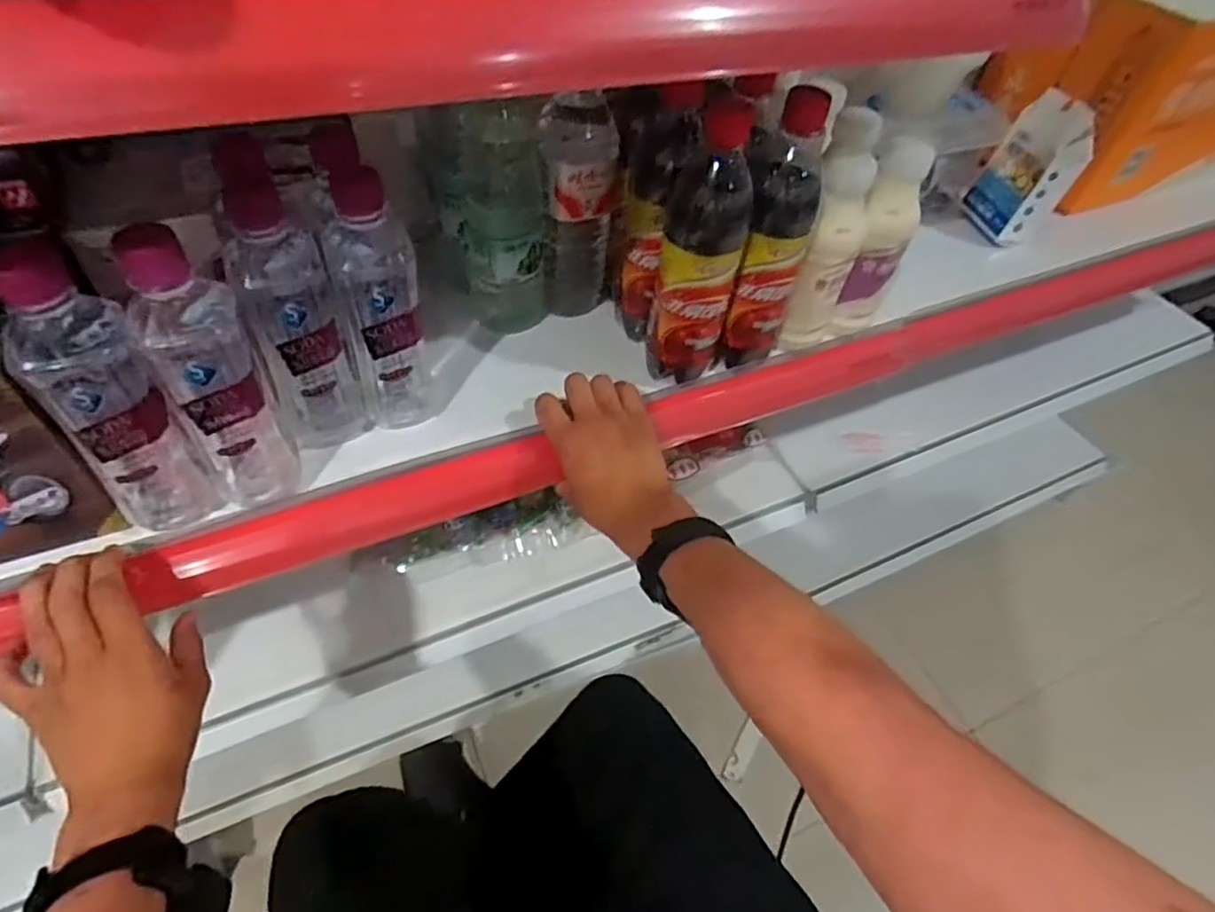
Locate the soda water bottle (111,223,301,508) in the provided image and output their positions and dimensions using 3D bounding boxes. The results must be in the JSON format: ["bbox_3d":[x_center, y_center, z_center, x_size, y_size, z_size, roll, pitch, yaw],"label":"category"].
[{"bbox_3d":[-0.244,-0.045,0.416,0.051,0.195,0.048,-23,57,-23],"label":"soda water bottle"}]

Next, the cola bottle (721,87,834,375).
[{"bbox_3d":[0.129,-0.171,0.532,0.064,0.214,0.060,16,51,7],"label":"cola bottle"}]

